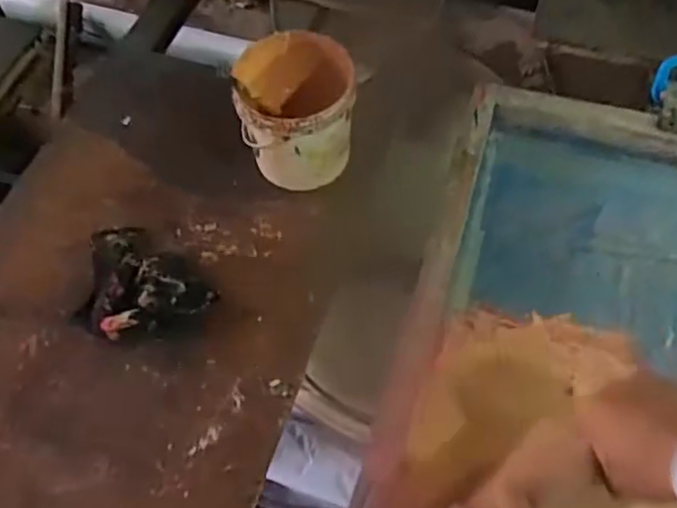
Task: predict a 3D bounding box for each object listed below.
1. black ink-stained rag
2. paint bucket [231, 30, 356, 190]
[{"bbox_3d":[-0.213,0.032,0.655,0.154,0.031,0.110,33,66,20],"label":"black ink-stained rag"},{"bbox_3d":[-0.042,-0.147,0.704,0.119,0.126,0.142,-1,59,2],"label":"paint bucket"}]

